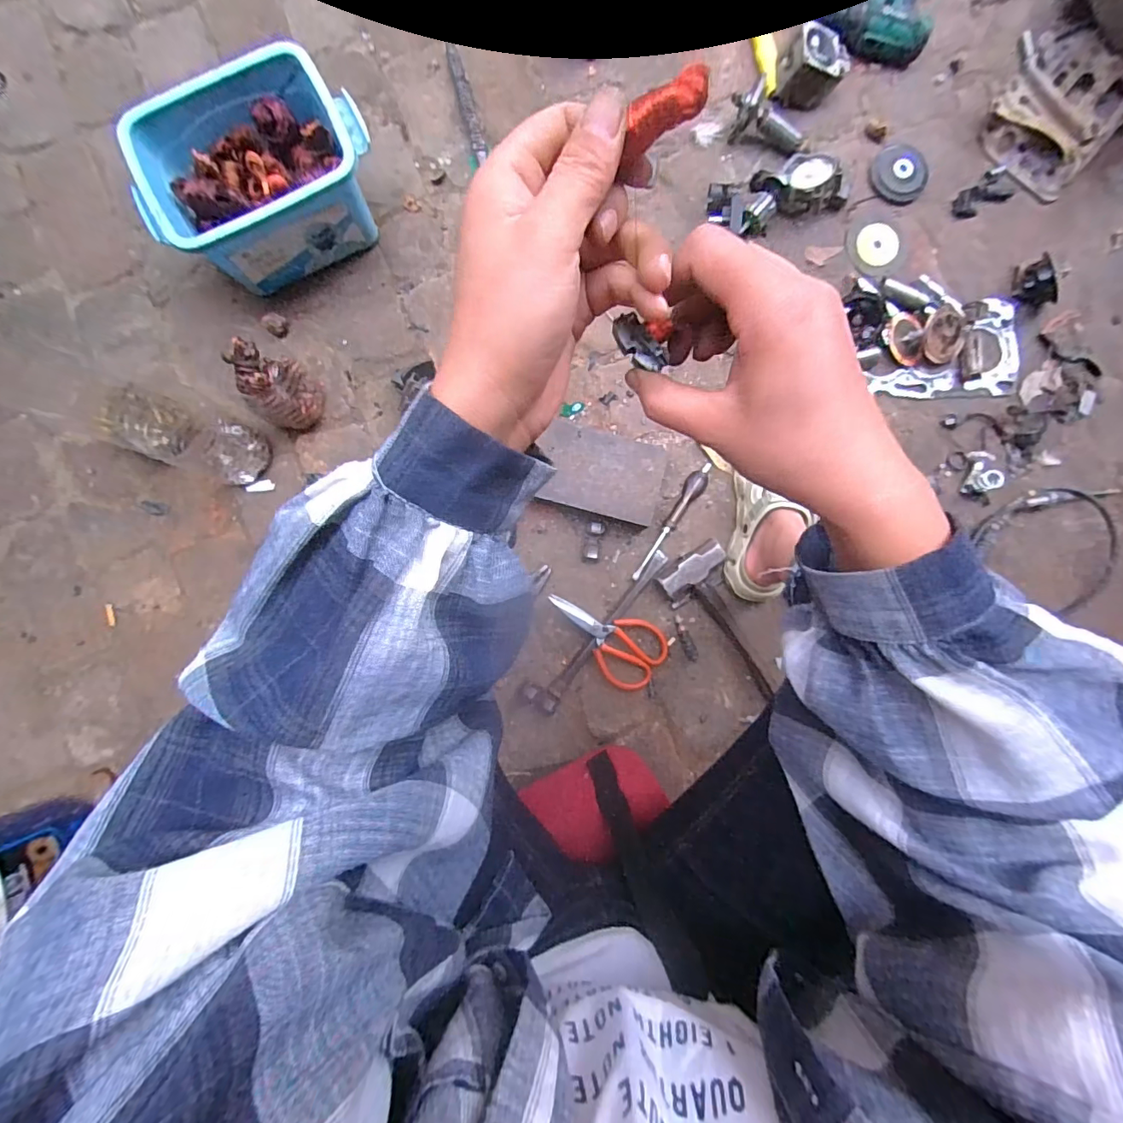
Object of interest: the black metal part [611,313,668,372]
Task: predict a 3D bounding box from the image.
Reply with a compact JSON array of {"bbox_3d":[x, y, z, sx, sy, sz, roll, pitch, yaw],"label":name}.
[{"bbox_3d":[0.038,-0.106,0.239,0.032,0.011,0.014,45,88,-1],"label":"black metal part"}]

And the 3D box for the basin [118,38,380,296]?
[{"bbox_3d":[-0.414,-0.532,0.694,0.305,0.142,0.175,-27,90,-2],"label":"basin"}]

